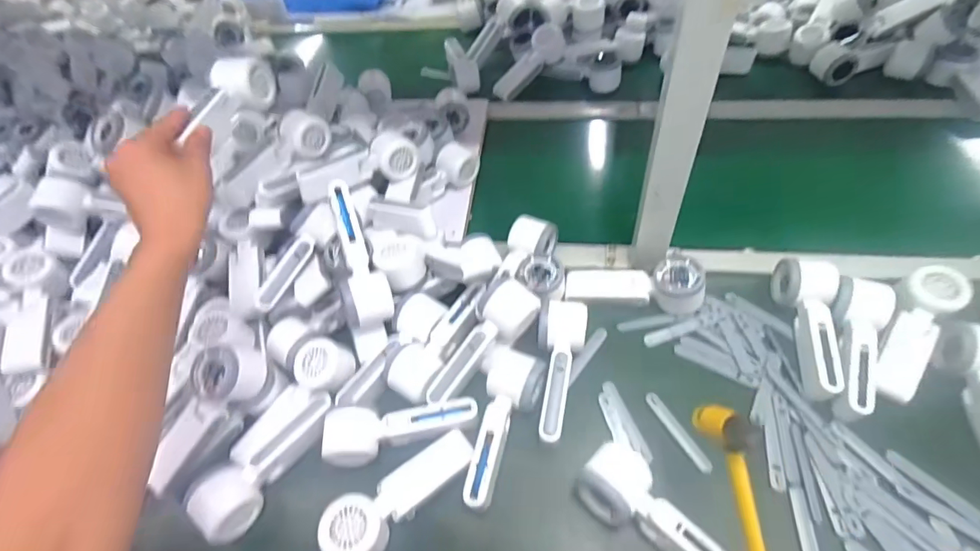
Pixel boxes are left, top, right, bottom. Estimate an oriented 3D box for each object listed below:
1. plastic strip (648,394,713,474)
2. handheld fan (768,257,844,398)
[{"bbox_3d":[0.203,0.168,0.514,0.013,0.009,0.094,-27,60,-13],"label":"plastic strip"},{"bbox_3d":[0.371,0.056,0.549,0.055,0.056,0.165,7,55,12],"label":"handheld fan"}]

